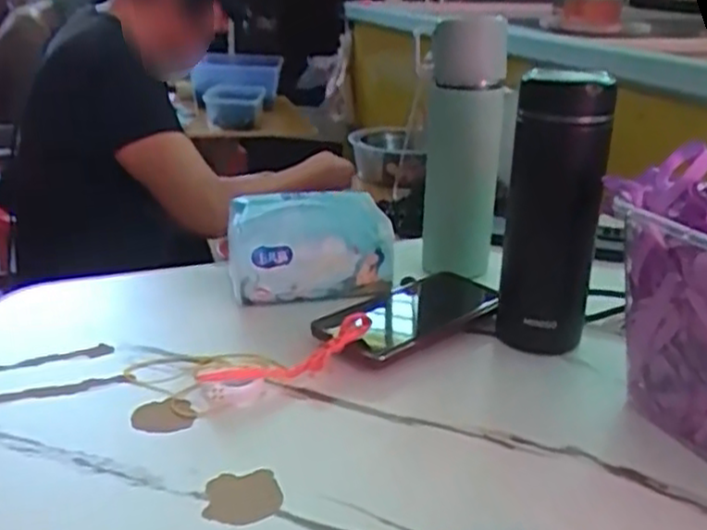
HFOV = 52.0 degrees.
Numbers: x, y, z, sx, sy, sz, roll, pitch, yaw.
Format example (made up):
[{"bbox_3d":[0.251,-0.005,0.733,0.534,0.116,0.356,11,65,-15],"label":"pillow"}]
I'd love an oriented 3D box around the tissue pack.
[{"bbox_3d":[-0.040,-0.016,0.662,0.155,0.081,0.074,1,23,-2],"label":"tissue pack"}]

